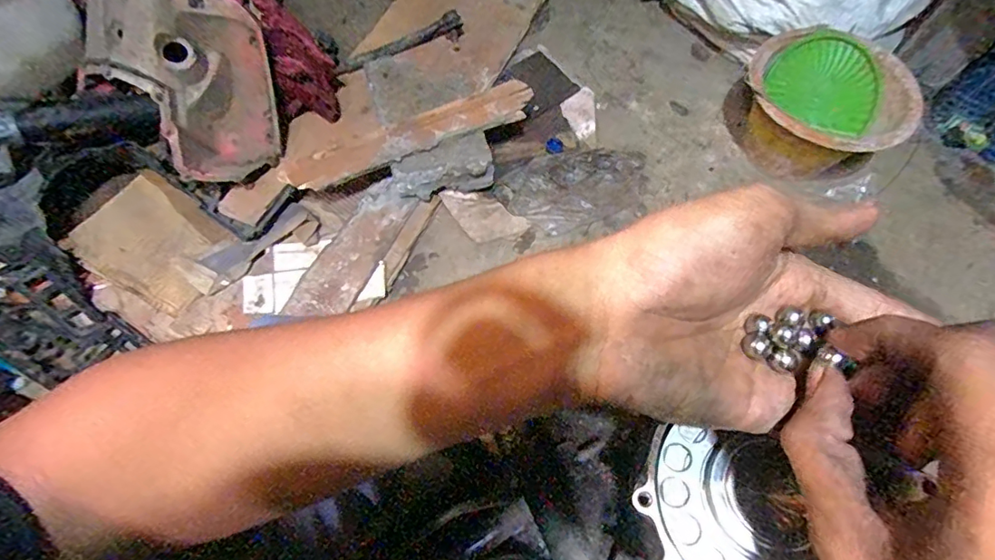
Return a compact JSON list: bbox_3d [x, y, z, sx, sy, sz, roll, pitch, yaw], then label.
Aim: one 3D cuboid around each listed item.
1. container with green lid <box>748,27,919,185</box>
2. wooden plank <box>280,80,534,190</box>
[{"bbox_3d":[0.551,-0.290,0.896,0.246,0.169,0.246,0,67,-1],"label":"container with green lid"},{"bbox_3d":[-0.139,-0.238,0.832,0.412,0.033,0.072,-23,69,-10],"label":"wooden plank"}]

